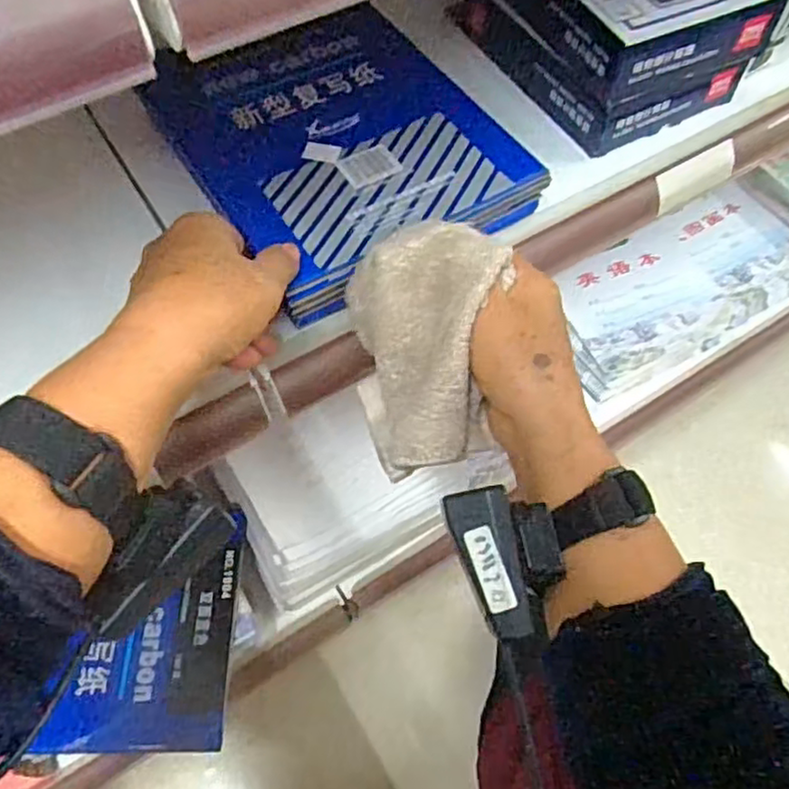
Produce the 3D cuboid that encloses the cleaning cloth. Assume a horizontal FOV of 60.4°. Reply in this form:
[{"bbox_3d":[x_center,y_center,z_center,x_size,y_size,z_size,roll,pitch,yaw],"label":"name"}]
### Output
[{"bbox_3d":[0.020,-0.026,0.374,0.078,0.091,0.116,-8,60,-5],"label":"cleaning cloth"}]

